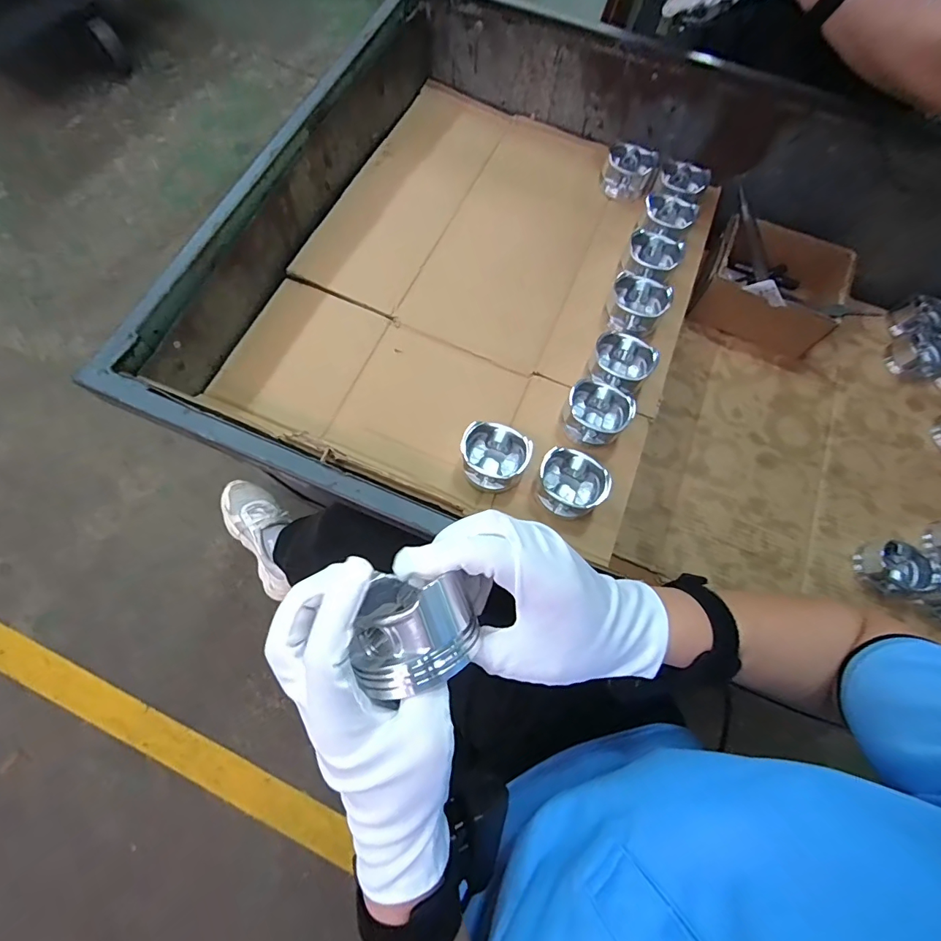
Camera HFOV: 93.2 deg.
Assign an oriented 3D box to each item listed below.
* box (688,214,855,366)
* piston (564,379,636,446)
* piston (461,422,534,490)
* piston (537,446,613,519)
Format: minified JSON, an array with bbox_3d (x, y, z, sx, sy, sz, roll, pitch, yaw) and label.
[{"bbox_3d":[0.485,-0.296,0.716,0.204,0.093,0.171,28,74,6],"label":"box"},{"bbox_3d":[0.149,-0.070,0.535,0.073,0.048,0.071,1,73,-2],"label":"piston"},{"bbox_3d":[0.027,-0.014,0.513,0.077,0.048,0.070,1,73,-2],"label":"piston"},{"bbox_3d":[0.112,0.013,0.503,0.074,0.048,0.075,1,73,-2],"label":"piston"}]

